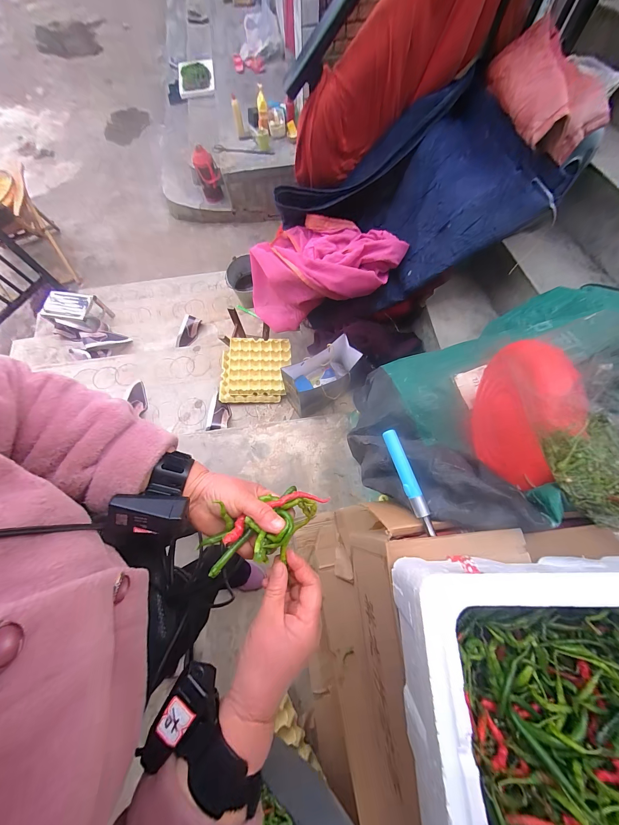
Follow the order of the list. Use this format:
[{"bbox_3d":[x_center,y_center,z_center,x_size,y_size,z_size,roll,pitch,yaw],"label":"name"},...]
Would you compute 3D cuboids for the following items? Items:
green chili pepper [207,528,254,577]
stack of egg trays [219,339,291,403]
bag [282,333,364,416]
[{"bbox_3d":[-0.082,0.146,0.301,0.009,0.009,0.058,38,55,12],"label":"green chili pepper"},{"bbox_3d":[-0.267,-0.210,1.406,0.345,0.088,0.322,-1,71,0],"label":"stack of egg trays"},{"bbox_3d":[0.052,-0.121,1.271,0.295,0.364,0.172,-25,73,-8],"label":"bag"}]

